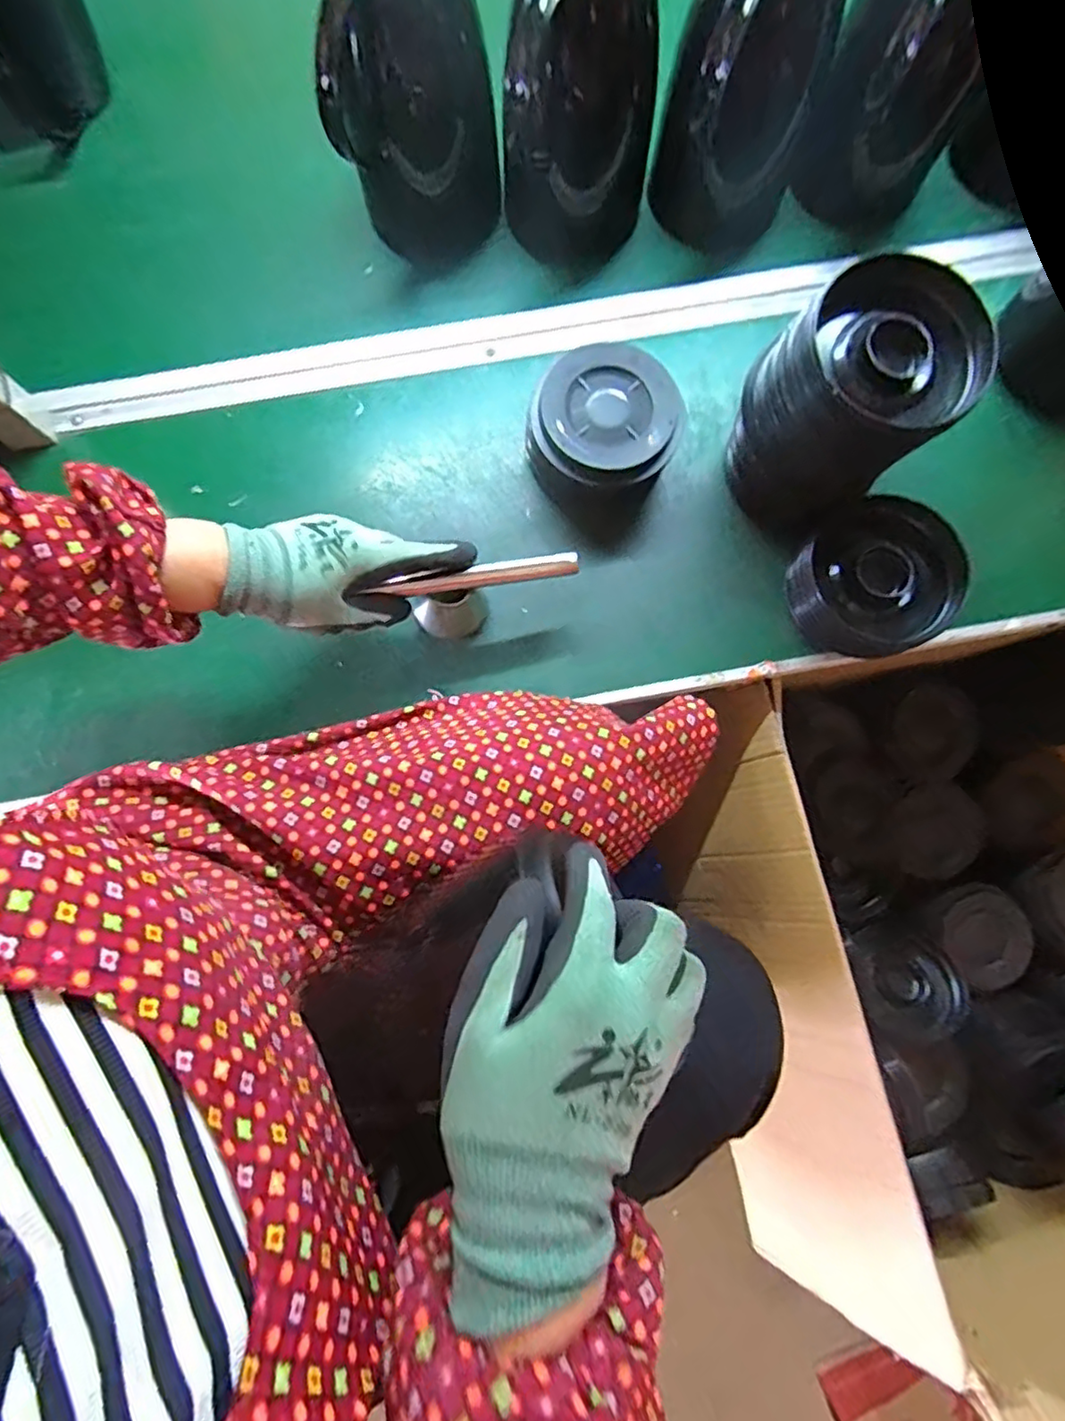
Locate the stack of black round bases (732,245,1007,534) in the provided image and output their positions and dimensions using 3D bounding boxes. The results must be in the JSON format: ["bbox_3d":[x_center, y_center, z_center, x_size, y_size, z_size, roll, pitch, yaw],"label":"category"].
[{"bbox_3d":[0.232,-0.225,0.471,0.116,0.165,0.127,-36,81,-5],"label":"stack of black round bases"}]

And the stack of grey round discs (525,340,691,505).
[{"bbox_3d":[0.058,-0.234,0.519,0.125,0.068,0.120,38,83,7],"label":"stack of grey round discs"}]

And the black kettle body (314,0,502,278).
[{"bbox_3d":[-0.097,-0.488,0.494,0.130,0.199,0.127,-2,80,0],"label":"black kettle body"}]

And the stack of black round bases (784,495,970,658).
[{"bbox_3d":[0.277,-0.104,0.505,0.114,0.066,0.120,-26,81,-4],"label":"stack of black round bases"}]

